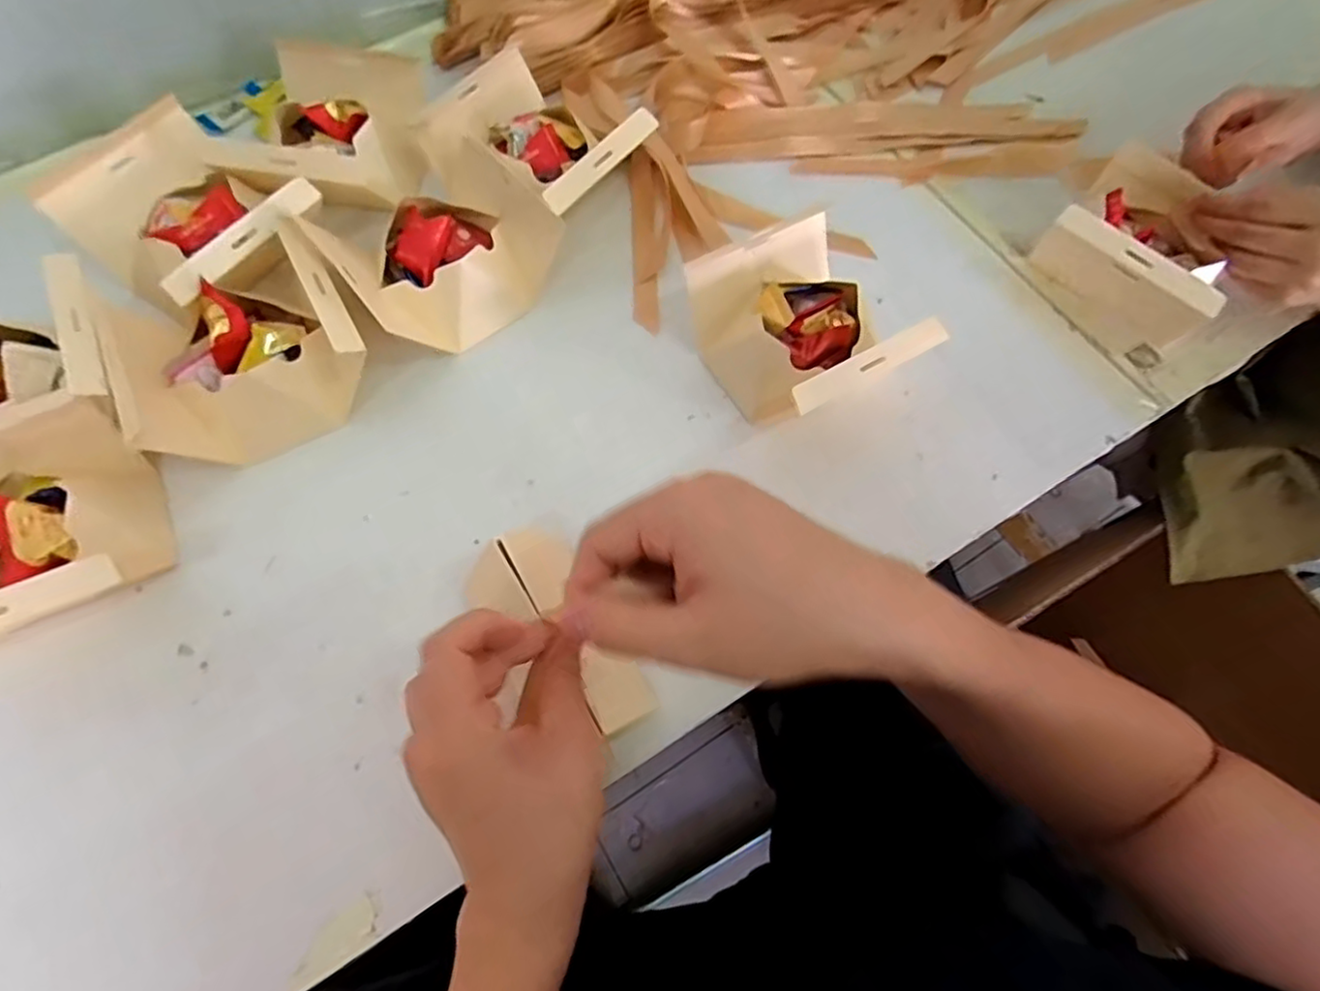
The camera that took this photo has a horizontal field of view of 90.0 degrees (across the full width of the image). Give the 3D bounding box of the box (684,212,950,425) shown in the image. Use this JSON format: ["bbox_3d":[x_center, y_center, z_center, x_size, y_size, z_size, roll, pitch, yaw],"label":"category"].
[{"bbox_3d":[0.103,-0.122,0.483,0.124,0.064,0.141,-26,70,-13],"label":"box"}]

